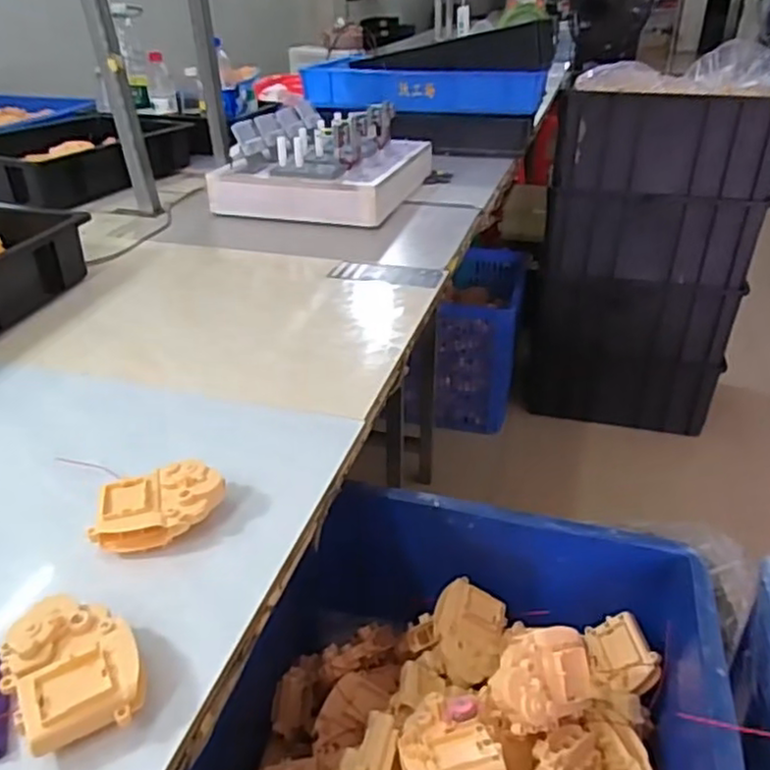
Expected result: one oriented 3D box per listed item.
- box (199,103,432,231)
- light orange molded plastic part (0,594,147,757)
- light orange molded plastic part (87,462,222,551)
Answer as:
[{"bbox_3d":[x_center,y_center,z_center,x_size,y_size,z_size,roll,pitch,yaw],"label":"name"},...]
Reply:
[{"bbox_3d":[-0.102,-0.419,1.247,0.301,0.123,0.415,9,33,16],"label":"box"},{"bbox_3d":[-0.188,0.171,0.408,0.071,0.036,0.092,-16,34,-23],"label":"light orange molded plastic part"},{"bbox_3d":[-0.176,0.097,0.530,0.097,0.035,0.058,-10,33,-15],"label":"light orange molded plastic part"}]

